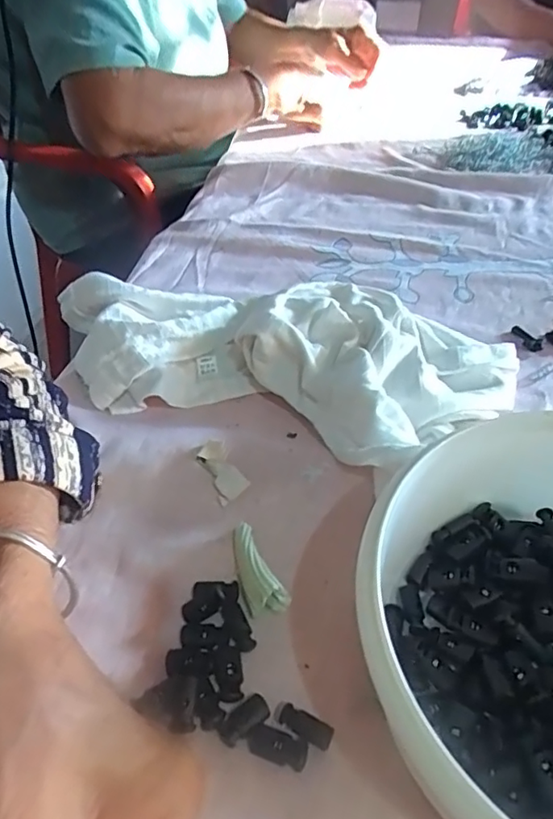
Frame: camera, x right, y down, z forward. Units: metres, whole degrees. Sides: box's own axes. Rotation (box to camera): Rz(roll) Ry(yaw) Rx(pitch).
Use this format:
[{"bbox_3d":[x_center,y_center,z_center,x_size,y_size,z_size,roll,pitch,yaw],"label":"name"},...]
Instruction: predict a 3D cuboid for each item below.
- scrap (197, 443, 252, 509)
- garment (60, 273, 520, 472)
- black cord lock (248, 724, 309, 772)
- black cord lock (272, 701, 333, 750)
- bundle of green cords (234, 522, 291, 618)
[{"bbox_3d":[-0.030,0.032,0.296,0.017,0.004,0.037,-33,58,-6],"label":"scrap"},{"bbox_3d":[-0.009,-0.042,0.362,0.299,0.044,0.144,16,46,19],"label":"garment"},{"bbox_3d":[0.001,0.128,0.211,0.022,0.004,0.011,14,45,17],"label":"black cord lock"},{"bbox_3d":[0.010,0.123,0.217,0.024,0.004,0.009,21,47,23],"label":"black cord lock"},{"bbox_3d":[-0.009,0.072,0.260,0.018,0.017,0.043,-12,43,-11],"label":"bundle of green cords"}]

